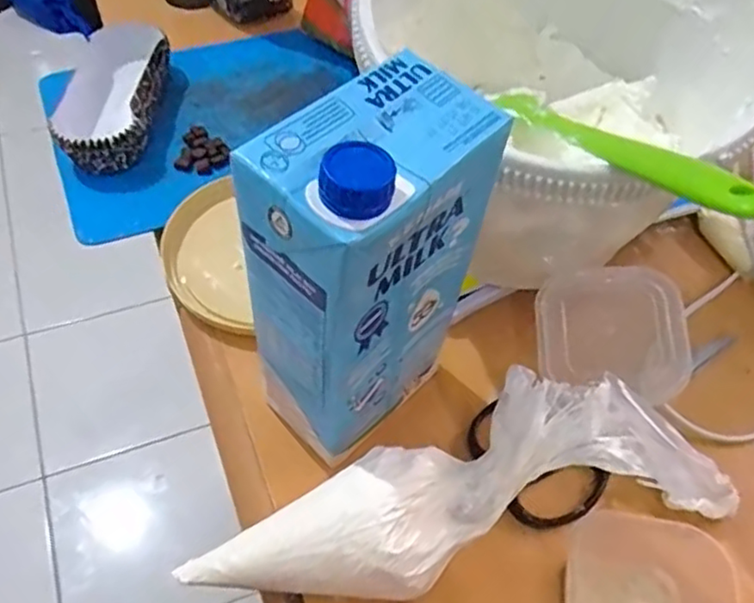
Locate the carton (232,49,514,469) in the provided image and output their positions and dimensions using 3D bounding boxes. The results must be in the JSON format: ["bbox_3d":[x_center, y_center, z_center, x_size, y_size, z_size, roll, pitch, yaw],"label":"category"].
[{"bbox_3d":[-0.008,-0.006,0.303,0.055,0.195,0.096,39,60,21],"label":"carton"}]

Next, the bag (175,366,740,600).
[{"bbox_3d":[0.022,0.095,0.304,0.240,0.054,0.072,-20,56,5],"label":"bag"}]

